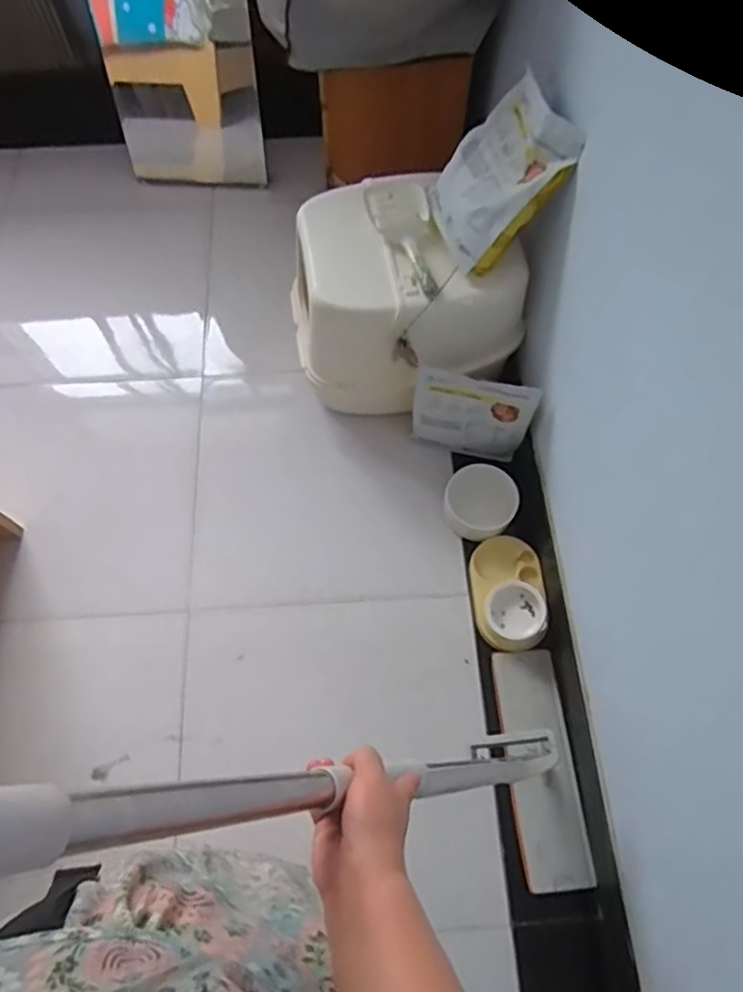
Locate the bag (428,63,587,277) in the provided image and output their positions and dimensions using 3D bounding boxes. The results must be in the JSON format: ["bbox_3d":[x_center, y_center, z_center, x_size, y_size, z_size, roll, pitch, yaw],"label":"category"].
[{"bbox_3d":[0.237,-0.611,1.186,0.067,0.296,0.249,5,55,-44],"label":"bag"}]

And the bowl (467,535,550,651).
[{"bbox_3d":[0.298,0.199,1.327,0.158,0.075,0.259,-3,66,-1],"label":"bowl"}]

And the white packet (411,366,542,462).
[{"bbox_3d":[0.219,-0.170,1.385,0.252,0.267,0.055,13,67,6],"label":"white packet"}]

